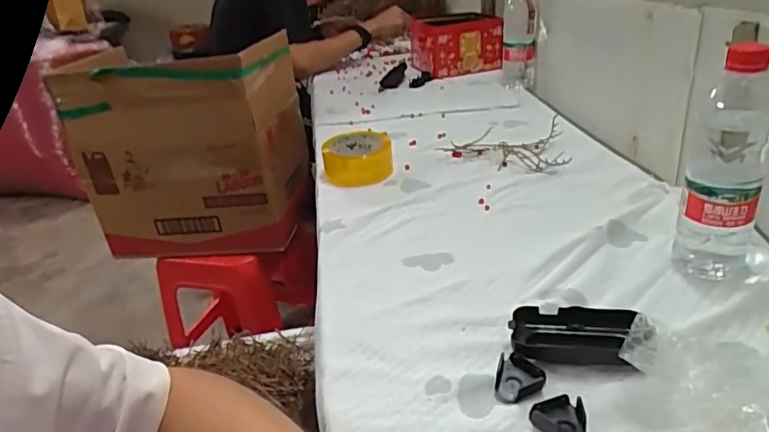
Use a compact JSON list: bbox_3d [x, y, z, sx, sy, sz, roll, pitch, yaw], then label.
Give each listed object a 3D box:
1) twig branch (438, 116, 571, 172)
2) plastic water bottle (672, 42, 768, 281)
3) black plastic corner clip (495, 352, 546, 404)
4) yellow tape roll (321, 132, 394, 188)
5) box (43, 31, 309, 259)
[{"bbox_3d":[0.186,-0.110,0.850,0.194,0.032,0.123,-4,26,6],"label":"twig branch"},{"bbox_3d":[0.318,-0.046,0.499,0.069,0.209,0.066,8,30,28],"label":"plastic water bottle"},{"bbox_3d":[0.106,0.126,0.423,0.035,0.015,0.038,4,29,22],"label":"black plastic corner clip"},{"bbox_3d":[-0.042,-0.090,0.854,0.108,0.051,0.104,-6,26,3],"label":"yellow tape roll"},{"bbox_3d":[-0.431,-0.164,1.276,0.462,0.420,0.296,-3,28,7],"label":"box"}]

